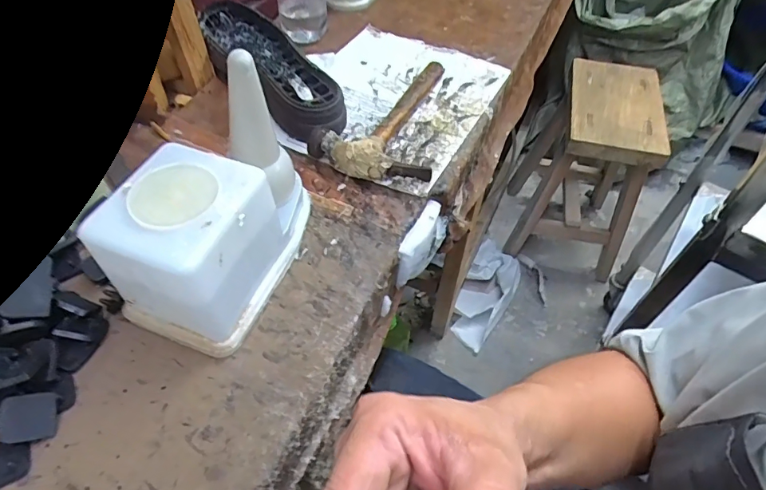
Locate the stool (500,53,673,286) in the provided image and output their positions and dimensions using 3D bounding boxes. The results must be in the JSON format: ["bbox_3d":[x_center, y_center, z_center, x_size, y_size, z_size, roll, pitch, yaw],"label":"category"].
[{"bbox_3d":[0.534,-0.206,1.241,0.298,0.476,0.395,15,53,10],"label":"stool"}]

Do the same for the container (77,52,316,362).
[{"bbox_3d":[-0.142,-0.030,0.401,0.108,0.148,0.182,15,53,10],"label":"container"}]

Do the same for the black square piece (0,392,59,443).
[{"bbox_3d":[-0.262,0.128,0.350,0.035,0.004,0.033,5,72,-41],"label":"black square piece"}]

